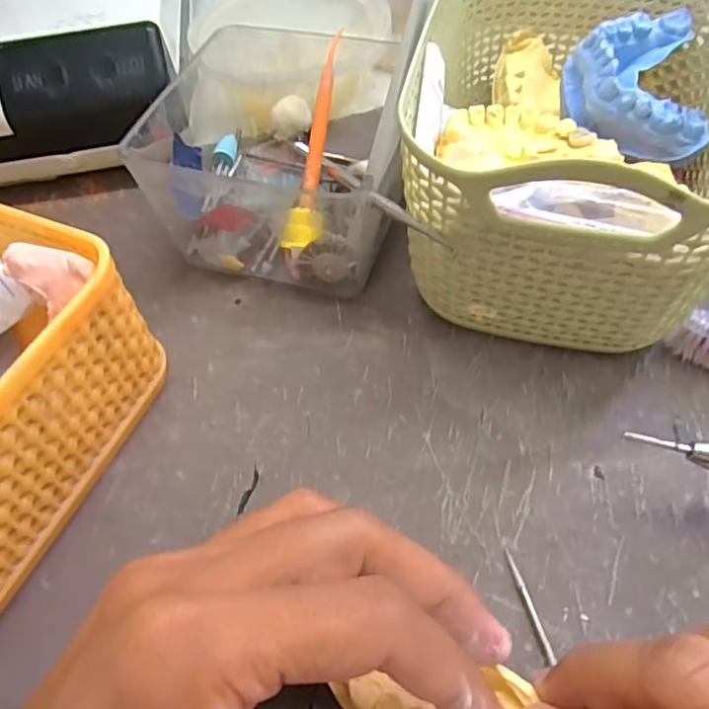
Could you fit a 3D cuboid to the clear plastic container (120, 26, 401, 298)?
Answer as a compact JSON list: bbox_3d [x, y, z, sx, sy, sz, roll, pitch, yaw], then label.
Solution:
[{"bbox_3d":[-0.034,-0.083,0.255,0.101,0.062,0.096,8,58,9],"label":"clear plastic container"}]

